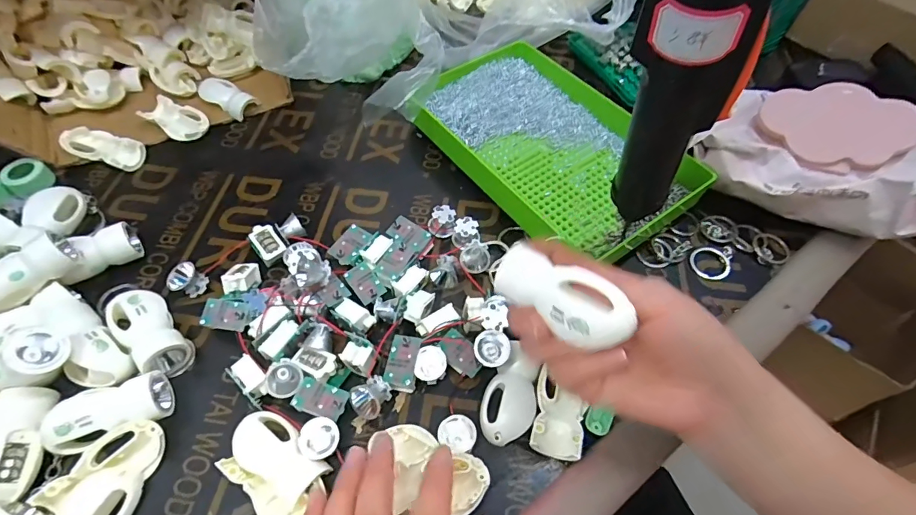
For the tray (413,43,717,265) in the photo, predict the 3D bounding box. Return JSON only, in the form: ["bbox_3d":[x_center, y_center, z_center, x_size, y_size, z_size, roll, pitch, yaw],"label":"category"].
[{"bbox_3d":[0.078,-0.104,0.406,0.169,0.030,0.237,-32,62,-20],"label":"tray"}]

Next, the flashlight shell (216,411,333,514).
[{"bbox_3d":[-0.110,0.124,0.272,0.066,0.019,0.041,37,63,21],"label":"flashlight shell"}]

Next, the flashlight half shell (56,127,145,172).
[{"bbox_3d":[-0.321,-0.099,0.412,0.065,0.019,0.034,17,58,10],"label":"flashlight half shell"}]

